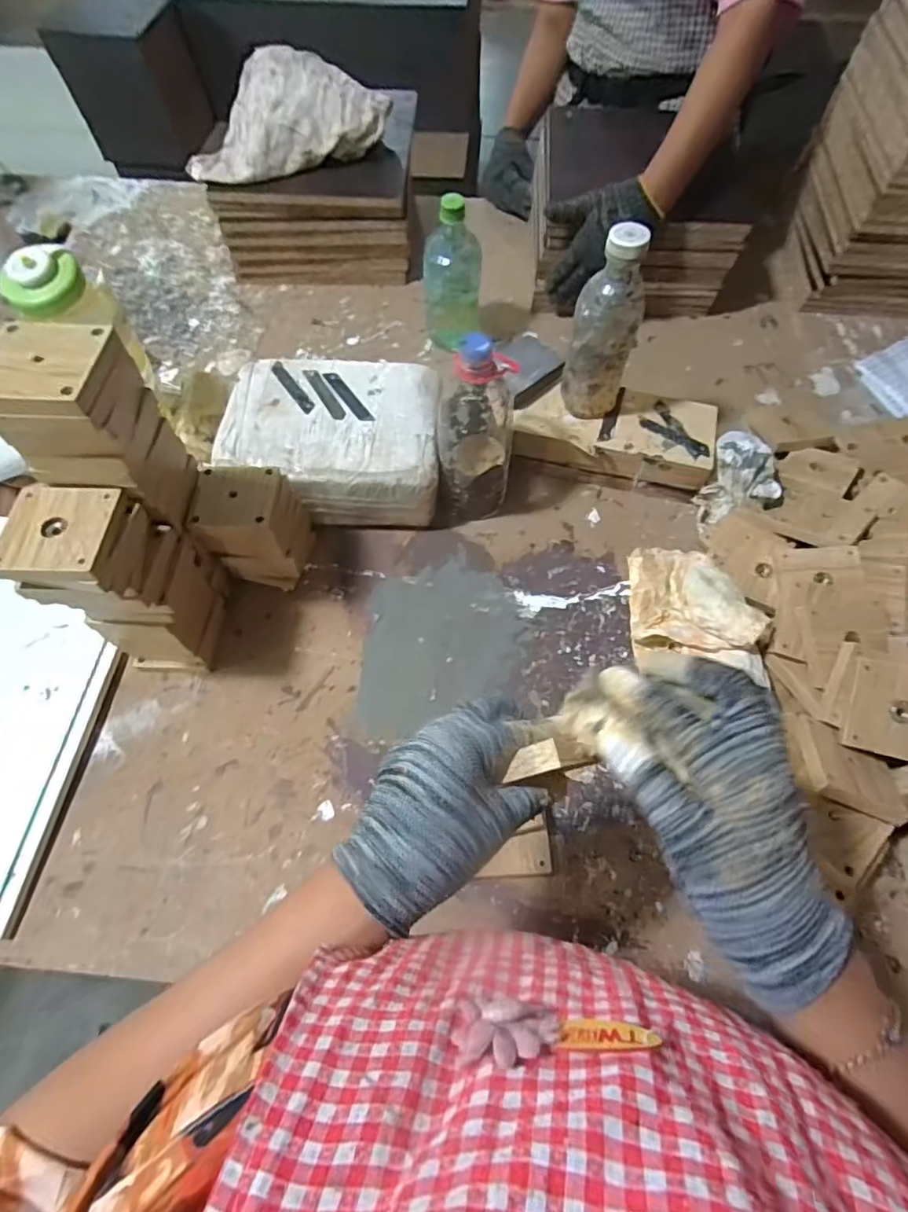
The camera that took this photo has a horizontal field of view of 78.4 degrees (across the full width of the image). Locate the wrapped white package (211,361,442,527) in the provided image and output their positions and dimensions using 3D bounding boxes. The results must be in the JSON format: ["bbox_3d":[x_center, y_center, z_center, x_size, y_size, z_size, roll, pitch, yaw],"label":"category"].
[{"bbox_3d":[-0.147,-0.209,0.712,0.256,0.089,0.194,4,62,1],"label":"wrapped white package"}]

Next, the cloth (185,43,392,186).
[{"bbox_3d":[-0.246,-0.707,0.798,0.286,0.079,0.174,-15,64,-7],"label":"cloth"}]

